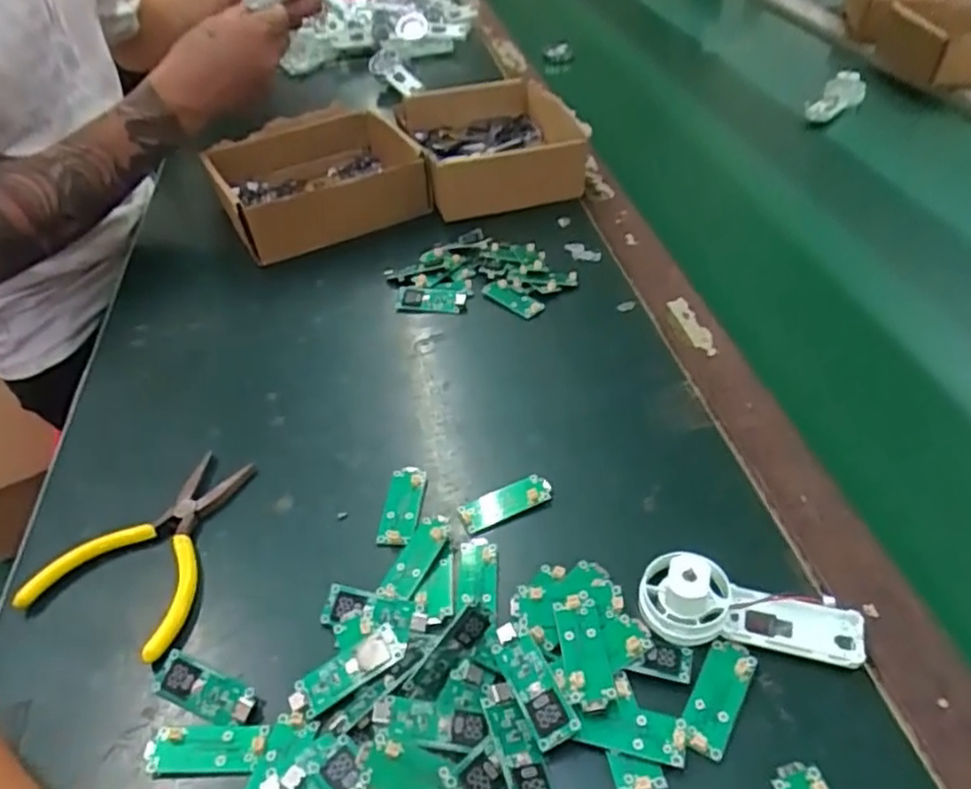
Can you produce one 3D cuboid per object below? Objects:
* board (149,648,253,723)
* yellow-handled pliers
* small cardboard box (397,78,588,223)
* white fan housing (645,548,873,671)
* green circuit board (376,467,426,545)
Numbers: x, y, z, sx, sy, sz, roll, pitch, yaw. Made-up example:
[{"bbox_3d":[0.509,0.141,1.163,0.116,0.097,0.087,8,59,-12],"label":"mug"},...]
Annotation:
[{"bbox_3d":[-0.127,0.132,0.316,0.051,0.007,0.018,13,46,21],"label":"board"},{"bbox_3d":[-0.176,0.078,0.382,0.085,0.015,0.114,12,46,20],"label":"yellow-handled pliers"},{"bbox_3d":[0.007,-0.238,0.665,0.139,0.067,0.164,-14,43,-7],"label":"small cardboard box"},{"bbox_3d":[0.116,0.095,0.309,0.093,0.030,0.033,8,45,16],"label":"white fan housing"},{"bbox_3d":[-0.046,0.061,0.388,0.020,0.005,0.050,1,43,9],"label":"green circuit board"}]

